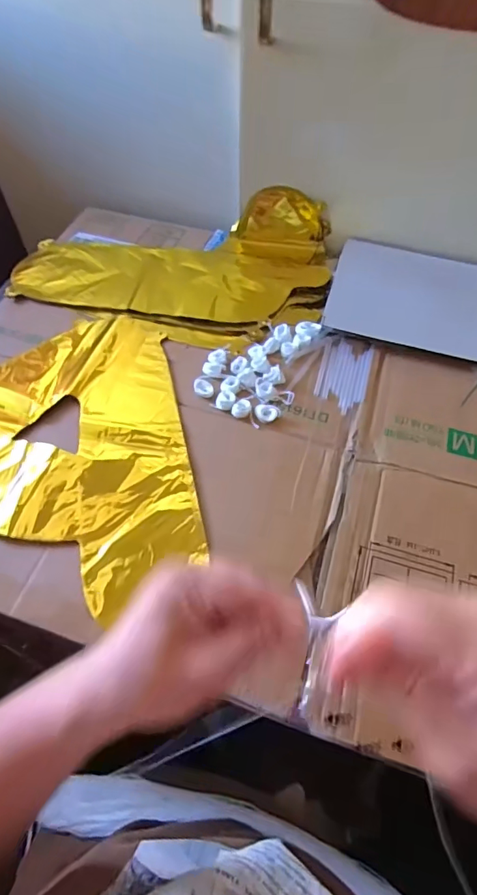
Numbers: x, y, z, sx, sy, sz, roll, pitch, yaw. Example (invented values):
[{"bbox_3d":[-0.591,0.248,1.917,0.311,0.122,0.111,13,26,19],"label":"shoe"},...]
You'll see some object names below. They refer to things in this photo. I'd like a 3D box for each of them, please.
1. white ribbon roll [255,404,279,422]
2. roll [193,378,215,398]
[{"bbox_3d":[0.030,-0.036,0.499,0.024,0.006,0.020,0,58,0],"label":"white ribbon roll"},{"bbox_3d":[-0.038,-0.064,0.514,0.019,0.006,0.023,-29,62,-17],"label":"roll"}]

